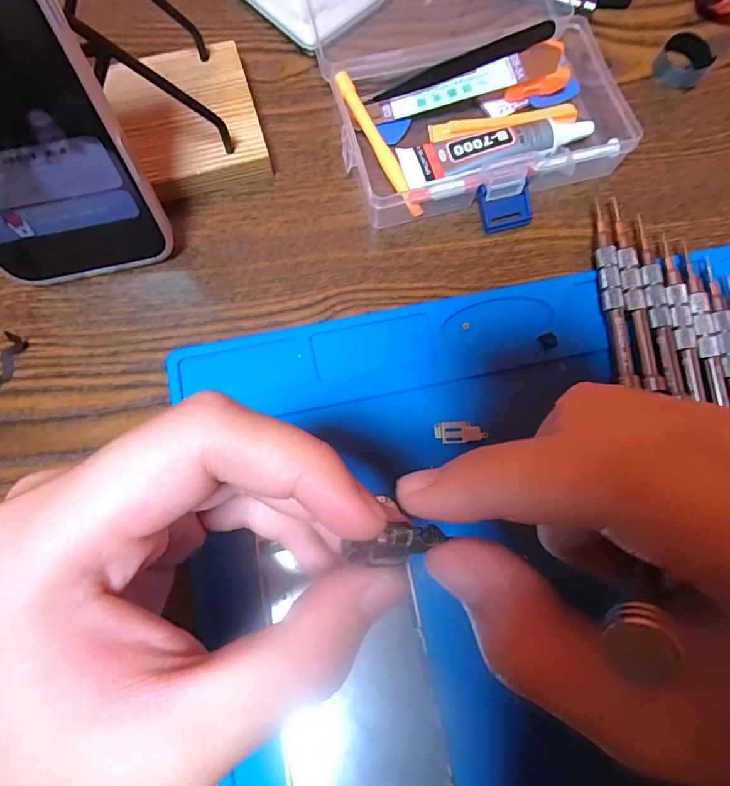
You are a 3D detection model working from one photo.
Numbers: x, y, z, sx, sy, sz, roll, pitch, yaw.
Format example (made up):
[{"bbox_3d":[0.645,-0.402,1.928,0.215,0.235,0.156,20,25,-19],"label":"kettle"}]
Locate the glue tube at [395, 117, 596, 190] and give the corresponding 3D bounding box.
[{"bbox_3d":[0.071,-0.129,0.248,0.103,0.017,0.026,-11,77,-4],"label":"glue tube"}]

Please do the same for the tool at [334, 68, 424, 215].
[{"bbox_3d":[0.008,-0.130,0.245,0.008,0.004,0.081,-30,91,-9],"label":"tool"}]

